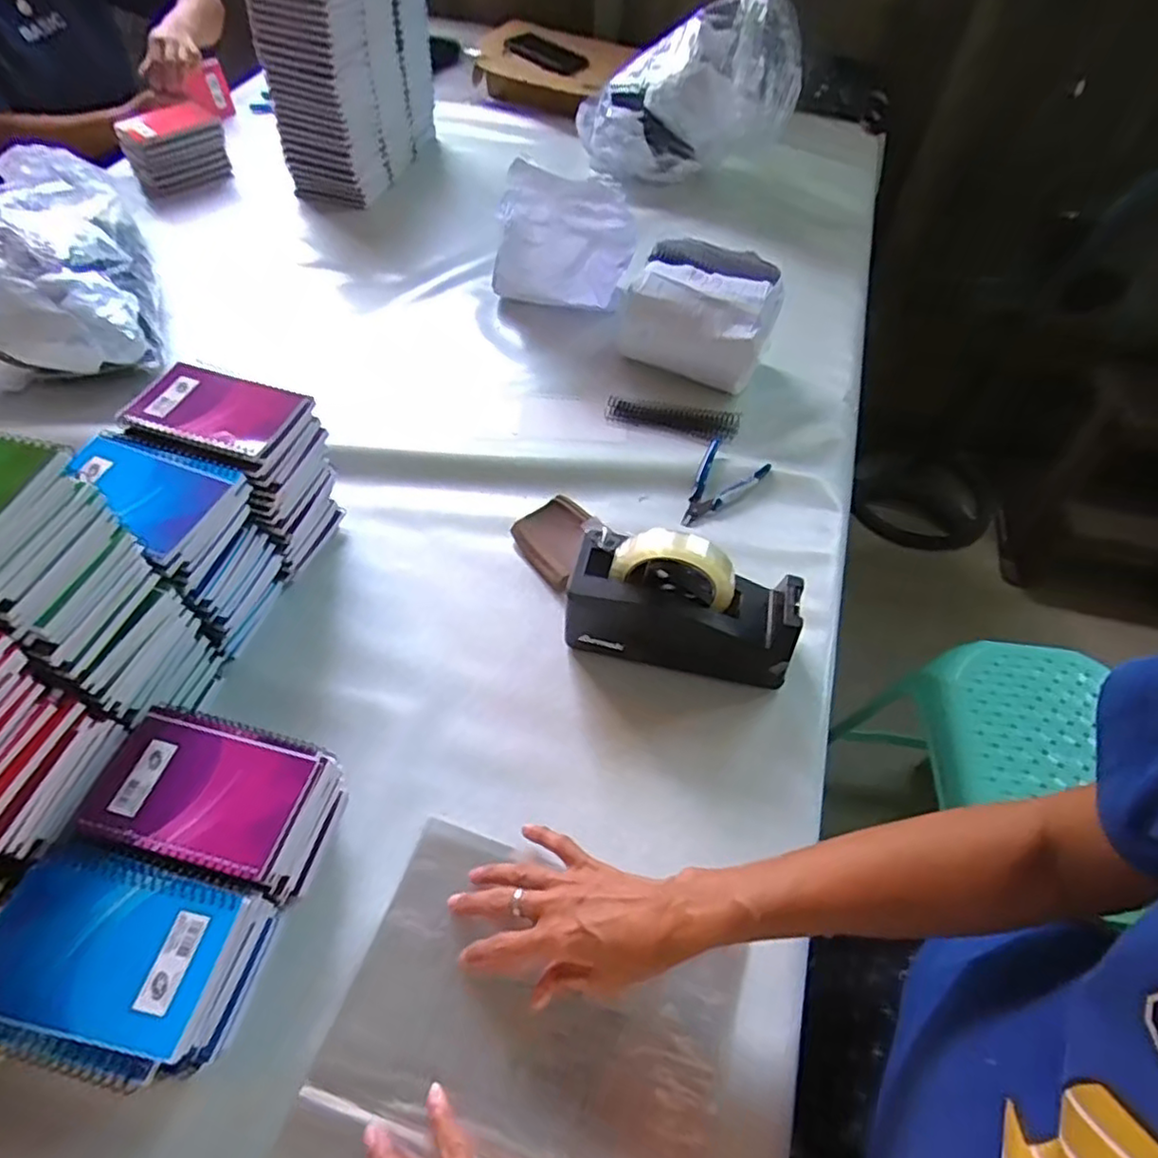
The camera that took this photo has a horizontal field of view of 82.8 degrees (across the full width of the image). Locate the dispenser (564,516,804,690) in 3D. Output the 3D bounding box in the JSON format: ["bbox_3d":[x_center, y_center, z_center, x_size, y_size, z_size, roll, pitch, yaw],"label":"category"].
[{"bbox_3d":[0.092,0.018,0.580,0.193,0.133,0.076,12,54,6],"label":"dispenser"}]

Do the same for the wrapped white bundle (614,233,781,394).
[{"bbox_3d":[0.152,-0.322,0.817,0.172,0.123,0.125,22,56,13],"label":"wrapped white bundle"}]

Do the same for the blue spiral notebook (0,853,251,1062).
[{"bbox_3d":[-0.277,0.217,0.384,0.139,0.010,0.092,10,54,4],"label":"blue spiral notebook"}]

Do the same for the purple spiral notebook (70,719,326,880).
[{"bbox_3d":[-0.255,0.144,0.443,0.138,0.009,0.082,12,54,6],"label":"purple spiral notebook"}]

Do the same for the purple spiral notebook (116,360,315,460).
[{"bbox_3d":[-0.313,-0.145,0.566,0.130,0.017,0.084,15,55,8],"label":"purple spiral notebook"}]

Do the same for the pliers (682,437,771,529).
[{"bbox_3d":[0.151,-0.109,0.737,0.074,0.009,0.127,36,60,21],"label":"pliers"}]

